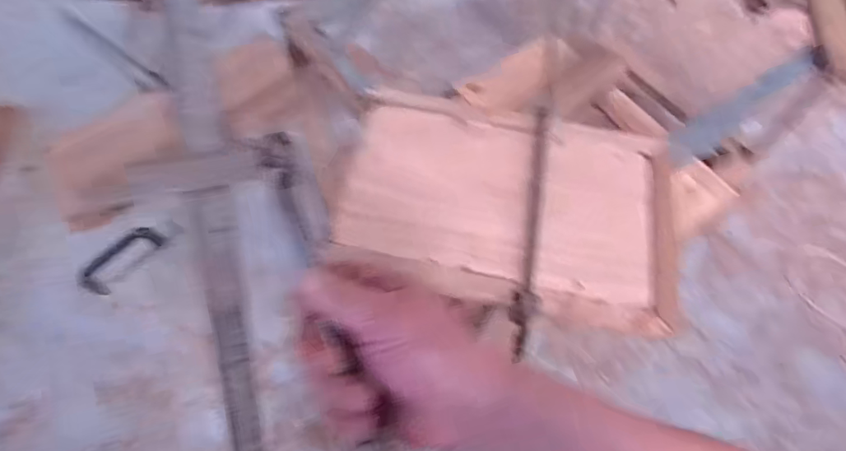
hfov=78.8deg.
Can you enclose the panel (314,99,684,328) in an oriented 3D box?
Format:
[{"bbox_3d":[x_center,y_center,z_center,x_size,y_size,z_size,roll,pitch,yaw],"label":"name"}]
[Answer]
[{"bbox_3d":[0.135,-0.037,0.783,0.499,0.051,0.340,9,59,2],"label":"panel"}]

